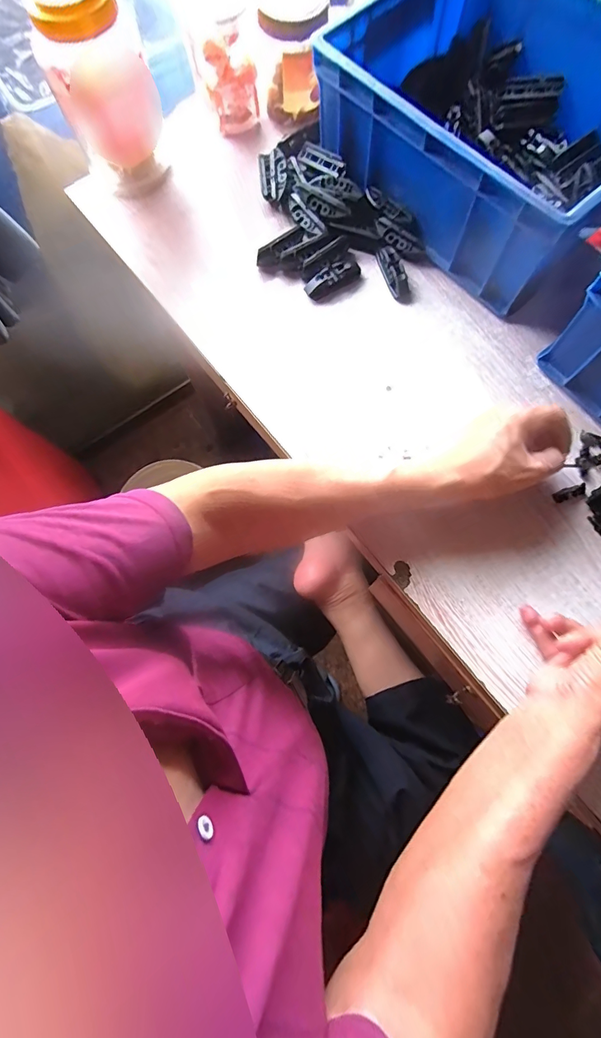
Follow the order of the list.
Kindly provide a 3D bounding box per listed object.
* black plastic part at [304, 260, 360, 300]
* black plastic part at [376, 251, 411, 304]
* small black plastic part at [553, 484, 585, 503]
[{"bbox_3d":[0.040,-0.282,0.484,0.067,0.020,0.024,-32,77,-6],"label":"black plastic part"},{"bbox_3d":[0.111,-0.288,0.484,0.025,0.010,0.069,-15,76,-2],"label":"black plastic part"},{"bbox_3d":[0.279,-0.027,0.422,0.034,0.004,0.012,-18,76,-3],"label":"small black plastic part"}]

